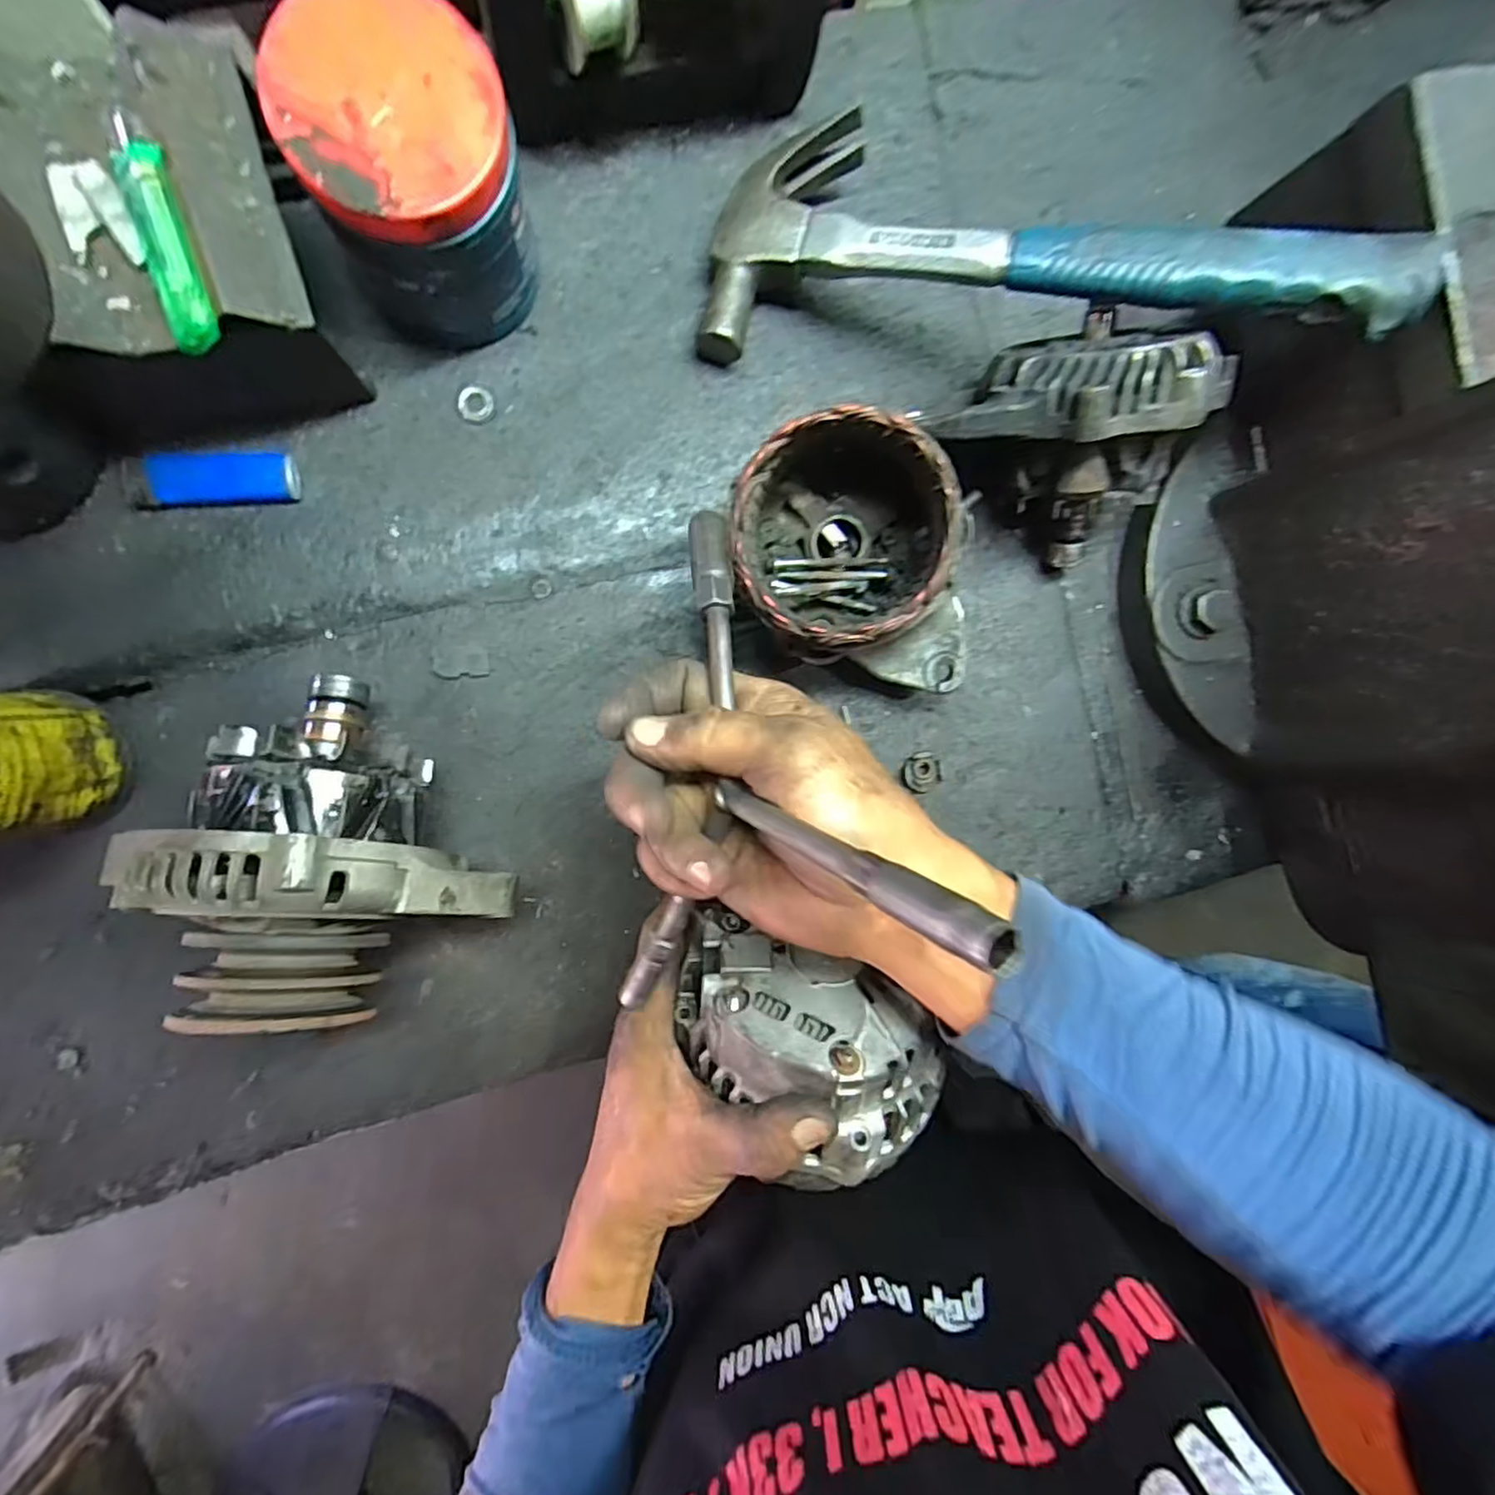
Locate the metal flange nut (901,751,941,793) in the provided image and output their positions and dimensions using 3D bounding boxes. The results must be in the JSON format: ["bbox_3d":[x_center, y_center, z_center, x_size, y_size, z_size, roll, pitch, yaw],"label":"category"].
[{"bbox_3d":[0.109,0.016,0.416,0.024,0.008,0.025,0,93,-8],"label":"metal flange nut"}]

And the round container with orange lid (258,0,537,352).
[{"bbox_3d":[-0.150,-0.259,0.311,0.088,0.108,0.086,0,93,-8],"label":"round container with orange lid"}]

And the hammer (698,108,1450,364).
[{"bbox_3d":[0.140,-0.245,0.329,0.323,0.026,0.123,16,90,16],"label":"hammer"}]

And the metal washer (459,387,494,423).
[{"bbox_3d":[-0.151,-0.191,0.366,0.019,0.005,0.016,-29,96,-6],"label":"metal washer"}]

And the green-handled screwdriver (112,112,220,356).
[{"bbox_3d":[-0.233,-0.204,0.262,0.019,0.015,0.076,-13,94,-10],"label":"green-handled screwdriver"}]

